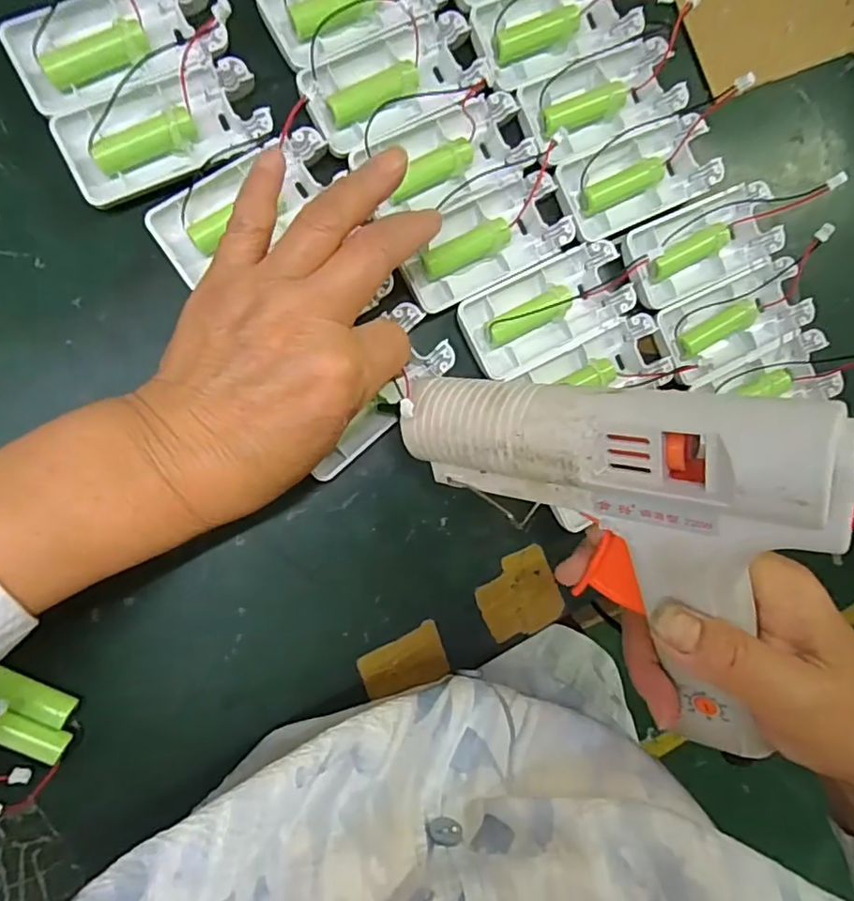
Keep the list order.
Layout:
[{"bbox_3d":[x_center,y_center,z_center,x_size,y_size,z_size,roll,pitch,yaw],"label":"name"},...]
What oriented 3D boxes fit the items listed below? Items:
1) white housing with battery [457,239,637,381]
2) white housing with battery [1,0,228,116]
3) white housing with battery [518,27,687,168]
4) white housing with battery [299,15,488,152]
[{"bbox_3d":[0.064,-0.076,0.317,0.091,0.016,0.044,-29,95,-8],"label":"white housing with battery"},{"bbox_3d":[-0.146,-0.194,0.280,0.093,0.013,0.043,-27,95,-8],"label":"white housing with battery"},{"bbox_3d":[0.095,-0.191,0.321,0.089,0.016,0.045,-27,95,-8],"label":"white housing with battery"},{"bbox_3d":[-0.017,-0.187,0.303,0.094,0.016,0.042,-28,95,-8],"label":"white housing with battery"}]

